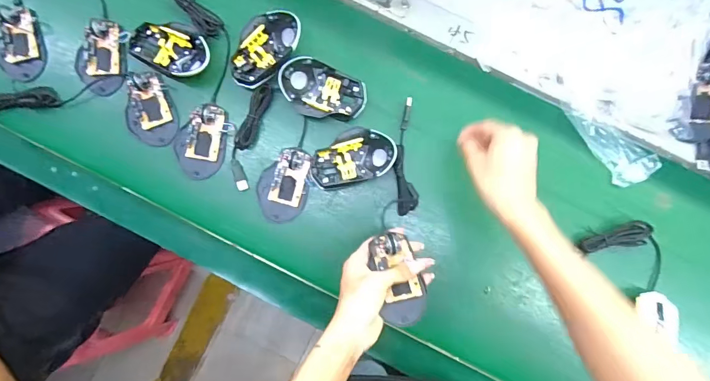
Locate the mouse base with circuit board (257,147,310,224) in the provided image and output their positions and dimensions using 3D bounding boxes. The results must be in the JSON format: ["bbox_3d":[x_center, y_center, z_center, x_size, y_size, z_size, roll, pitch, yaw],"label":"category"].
[{"bbox_3d":[-0.106,-0.008,0.567,0.072,0.017,0.108,5,90,1],"label":"mouse base with circuit board"}]

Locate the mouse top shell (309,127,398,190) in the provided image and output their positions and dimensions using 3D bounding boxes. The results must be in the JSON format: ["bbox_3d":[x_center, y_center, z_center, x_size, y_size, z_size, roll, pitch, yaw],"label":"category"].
[{"bbox_3d":[-0.005,-0.046,0.556,0.122,0.036,0.073,-17,90,1],"label":"mouse top shell"}]

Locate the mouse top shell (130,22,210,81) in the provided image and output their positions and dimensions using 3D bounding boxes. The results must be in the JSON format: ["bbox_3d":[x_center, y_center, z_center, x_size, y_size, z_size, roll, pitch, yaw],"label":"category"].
[{"bbox_3d":[-0.268,-0.206,0.563,0.116,0.032,0.075,26,91,1],"label":"mouse top shell"}]

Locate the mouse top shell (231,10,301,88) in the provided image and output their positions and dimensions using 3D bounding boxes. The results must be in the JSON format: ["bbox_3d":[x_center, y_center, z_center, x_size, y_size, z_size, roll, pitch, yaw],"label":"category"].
[{"bbox_3d":[-0.132,-0.205,0.562,0.071,0.030,0.119,43,91,0],"label":"mouse top shell"}]

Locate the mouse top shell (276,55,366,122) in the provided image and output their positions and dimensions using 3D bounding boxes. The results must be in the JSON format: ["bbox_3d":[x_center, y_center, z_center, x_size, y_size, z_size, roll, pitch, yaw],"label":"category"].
[{"bbox_3d":[-0.047,-0.140,0.557,0.121,0.037,0.071,23,91,1],"label":"mouse top shell"}]

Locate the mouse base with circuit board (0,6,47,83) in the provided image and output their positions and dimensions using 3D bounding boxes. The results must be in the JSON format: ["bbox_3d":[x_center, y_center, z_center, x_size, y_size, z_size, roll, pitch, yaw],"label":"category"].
[{"bbox_3d":[-0.500,-0.218,0.571,0.063,0.024,0.106,-2,90,1],"label":"mouse base with circuit board"}]

